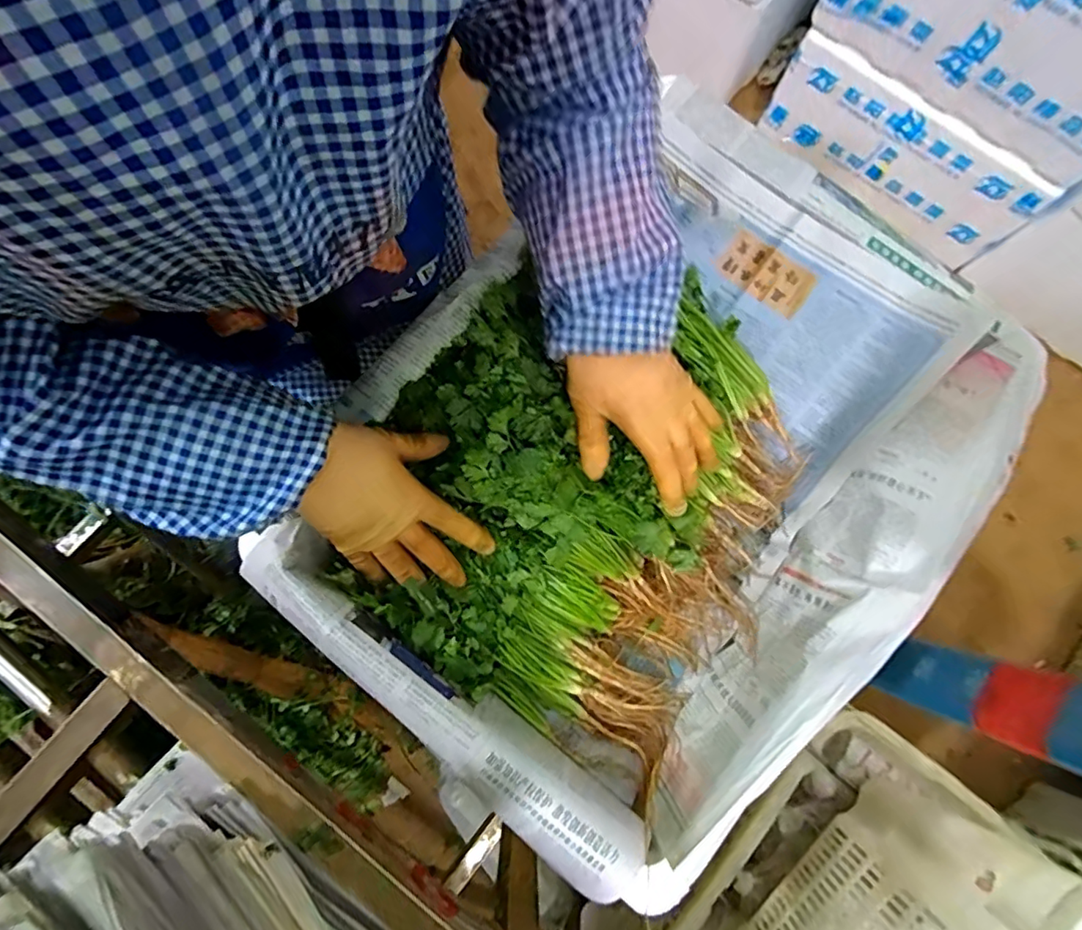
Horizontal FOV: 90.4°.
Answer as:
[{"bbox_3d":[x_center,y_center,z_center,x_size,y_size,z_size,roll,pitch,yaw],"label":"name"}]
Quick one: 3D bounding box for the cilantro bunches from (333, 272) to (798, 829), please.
[{"bbox_3d":[0.048,0.029,0.491,0.352,0.146,0.389,31,81,5],"label":"cilantro bunches"}]

